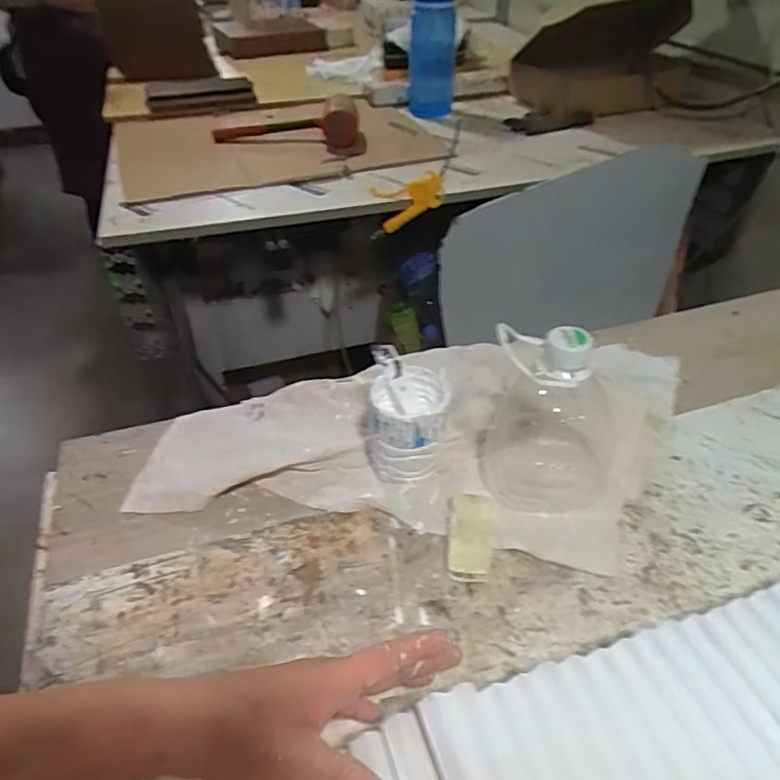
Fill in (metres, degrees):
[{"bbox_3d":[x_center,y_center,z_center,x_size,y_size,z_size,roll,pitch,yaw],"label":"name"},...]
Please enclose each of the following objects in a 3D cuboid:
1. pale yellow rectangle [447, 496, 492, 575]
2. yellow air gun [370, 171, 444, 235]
[{"bbox_3d":[0.062,0.114,0.455,0.032,0.019,0.068,5,41,6],"label":"pale yellow rectangle"},{"bbox_3d":[0.028,-0.327,1.030,0.145,0.100,0.033,8,42,10],"label":"yellow air gun"}]

